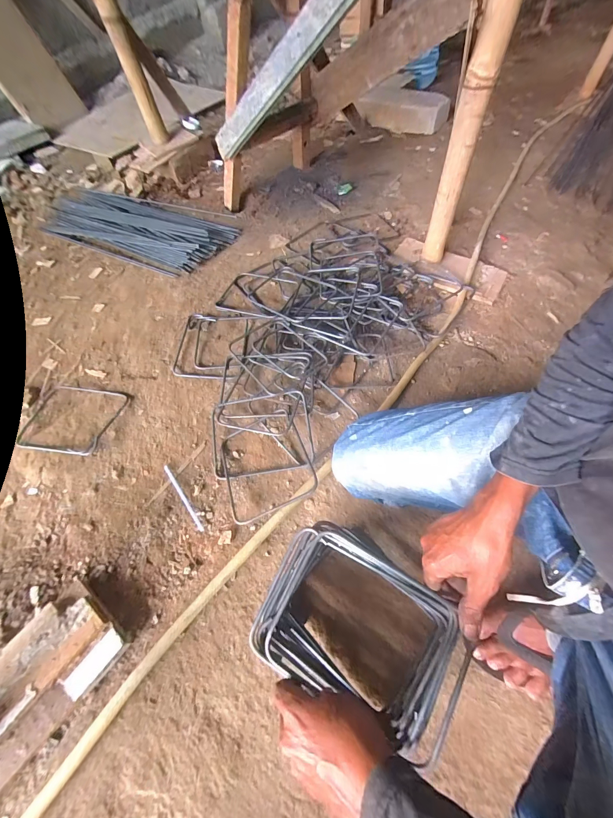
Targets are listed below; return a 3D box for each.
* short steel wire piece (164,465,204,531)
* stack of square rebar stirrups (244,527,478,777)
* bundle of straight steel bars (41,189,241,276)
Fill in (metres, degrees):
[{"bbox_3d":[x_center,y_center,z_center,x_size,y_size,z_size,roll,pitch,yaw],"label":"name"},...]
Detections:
[{"bbox_3d":[-0.257,0.181,0.674,0.011,0.007,0.170,-34,63,-17],"label":"short steel wire piece"},{"bbox_3d":[0.059,0.305,0.458,0.235,0.152,0.176,28,64,18],"label":"stack of square rebar stirrups"},{"bbox_3d":[-0.650,-0.701,1.209,0.812,0.042,0.324,26,63,17],"label":"bundle of straight steel bars"}]

